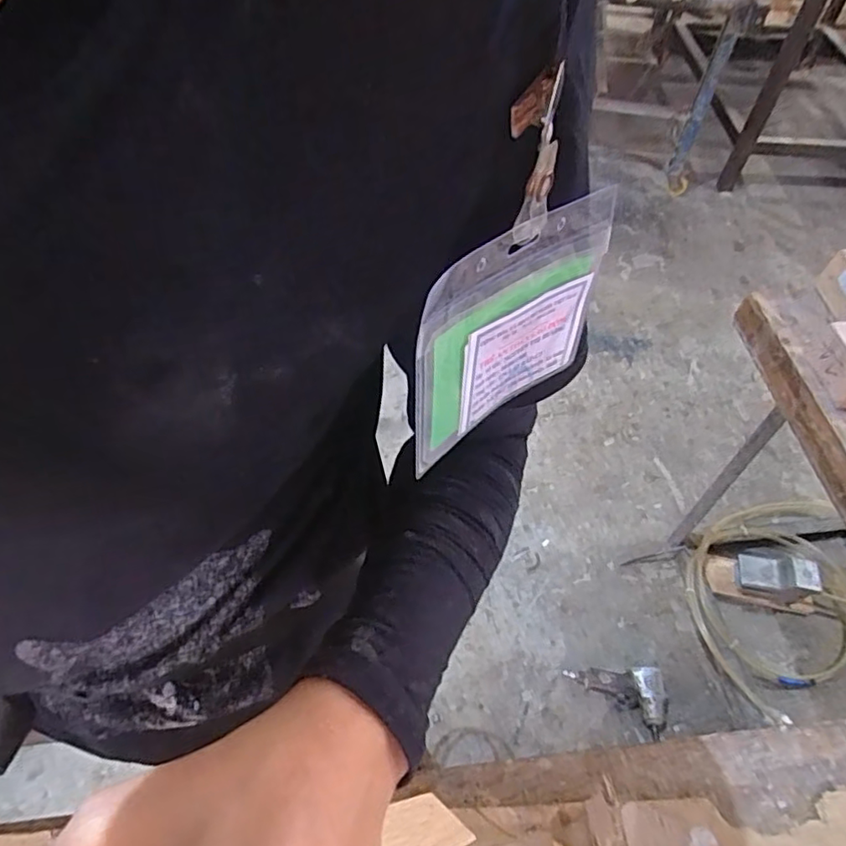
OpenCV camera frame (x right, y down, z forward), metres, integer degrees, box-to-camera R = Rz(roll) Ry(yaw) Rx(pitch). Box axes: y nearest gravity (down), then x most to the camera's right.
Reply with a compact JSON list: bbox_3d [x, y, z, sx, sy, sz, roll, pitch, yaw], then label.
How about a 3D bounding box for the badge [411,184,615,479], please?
[{"bbox_3d":[0.032,-0.034,0.218,0.096,0.083,0.005,-32,56,-31],"label":"badge"}]

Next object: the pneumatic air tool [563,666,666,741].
[{"bbox_3d":[0.403,0.571,1.232,0.193,0.041,0.125,2,54,-1],"label":"pneumatic air tool"}]

